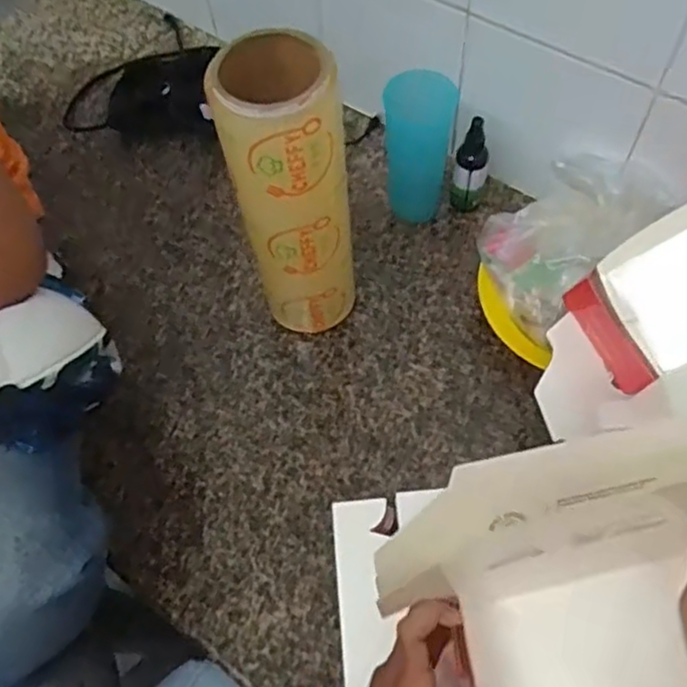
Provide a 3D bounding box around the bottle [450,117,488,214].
[{"bbox_3d":[0.145,-0.199,0.775,0.040,0.117,0.035,4,63,6],"label":"bottle"}]

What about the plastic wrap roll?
[{"bbox_3d":[-0.041,-0.119,0.622,0.097,0.331,0.076,-10,62,-1],"label":"plastic wrap roll"}]

